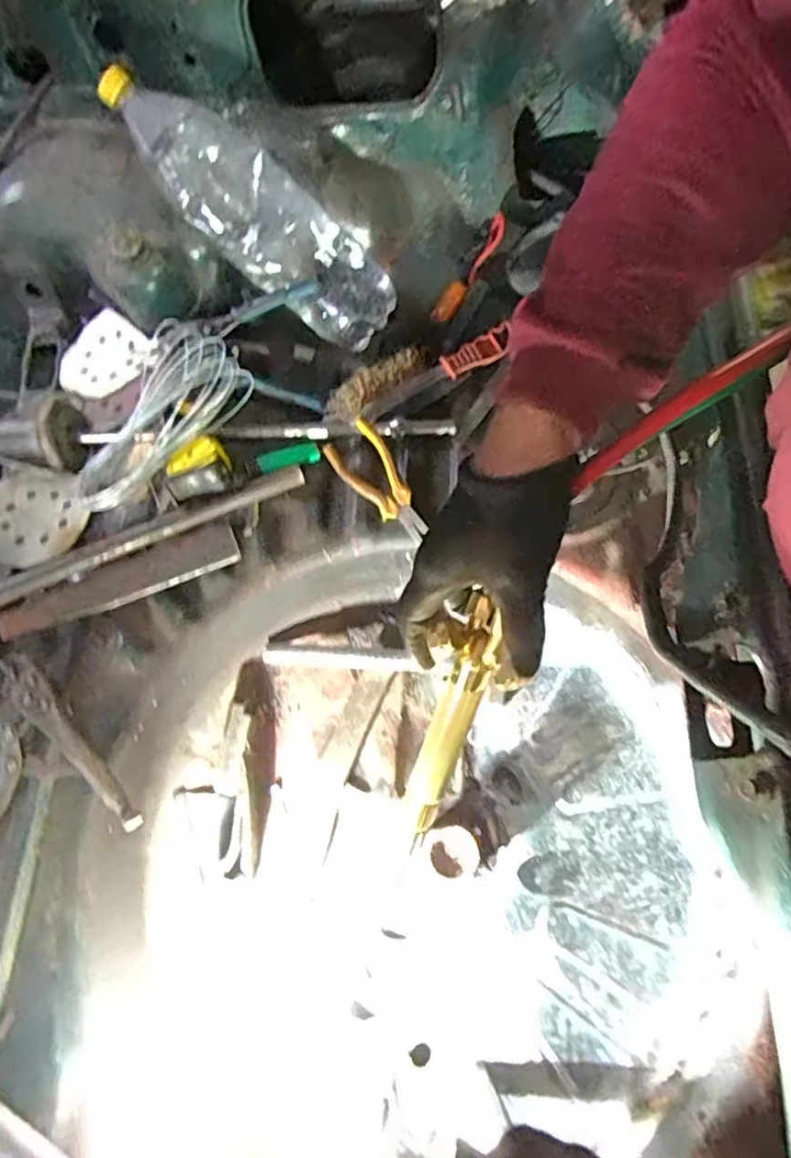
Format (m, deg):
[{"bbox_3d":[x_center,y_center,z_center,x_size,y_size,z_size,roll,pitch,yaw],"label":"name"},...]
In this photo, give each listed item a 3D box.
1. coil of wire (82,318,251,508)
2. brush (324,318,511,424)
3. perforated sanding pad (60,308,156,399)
[{"bbox_3d":[-0.272,-0.180,0.699,0.221,0.051,0.131,-42,72,-13],"label":"coil of wire"},{"bbox_3d":[0.029,-0.233,0.714,0.231,0.031,0.044,-28,69,-8],"label":"brush"},{"bbox_3d":[-0.345,-0.259,0.756,0.102,0.018,0.110,-45,68,-9],"label":"perforated sanding pad"}]

